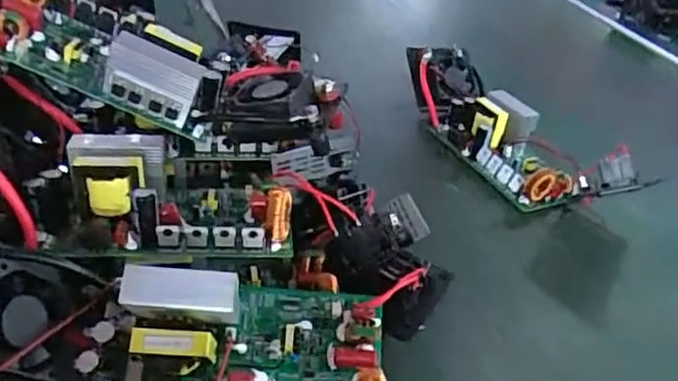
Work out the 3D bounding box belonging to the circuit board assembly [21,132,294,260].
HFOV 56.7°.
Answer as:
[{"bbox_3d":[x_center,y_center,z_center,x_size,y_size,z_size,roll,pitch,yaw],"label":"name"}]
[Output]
[{"bbox_3d":[-0.132,0.000,0.486,0.186,0.050,0.126,3,35,-9],"label":"circuit board assembly"}]

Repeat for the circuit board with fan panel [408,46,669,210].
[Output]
[{"bbox_3d":[0.194,-0.073,0.736,0.103,0.074,0.306,-9,38,-25],"label":"circuit board with fan panel"}]

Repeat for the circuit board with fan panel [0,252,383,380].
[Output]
[{"bbox_3d":[-0.110,0.092,0.396,0.278,0.090,0.103,14,61,-19],"label":"circuit board with fan panel"}]

